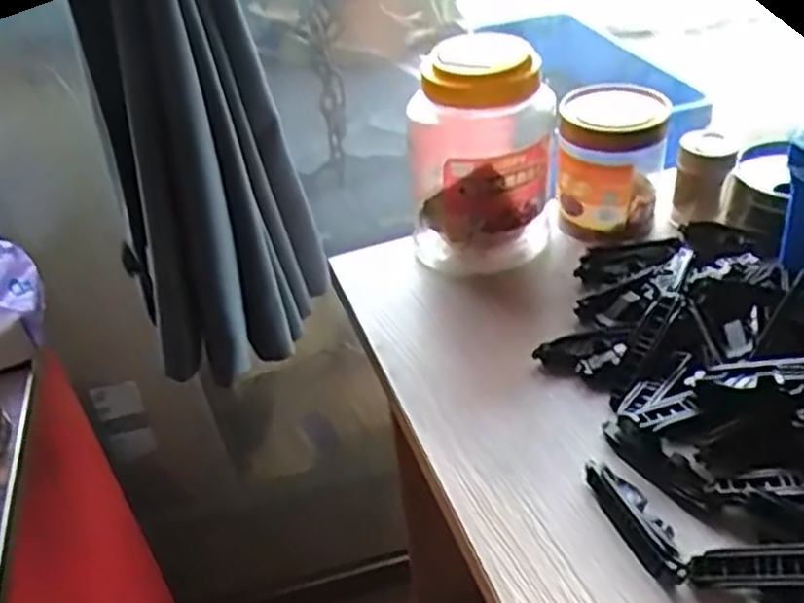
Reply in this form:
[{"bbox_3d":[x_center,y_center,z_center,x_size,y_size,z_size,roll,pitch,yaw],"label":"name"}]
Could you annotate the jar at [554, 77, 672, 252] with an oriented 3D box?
[{"bbox_3d":[0.172,-0.115,0.629,0.081,0.121,0.078,-4,37,3],"label":"jar"}]

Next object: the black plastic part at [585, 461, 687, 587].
[{"bbox_3d":[0.129,0.118,0.415,0.022,0.016,0.079,-17,38,-14],"label":"black plastic part"}]

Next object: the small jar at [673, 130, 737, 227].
[{"bbox_3d":[0.251,-0.102,0.634,0.041,0.068,0.036,16,42,27],"label":"small jar"}]

